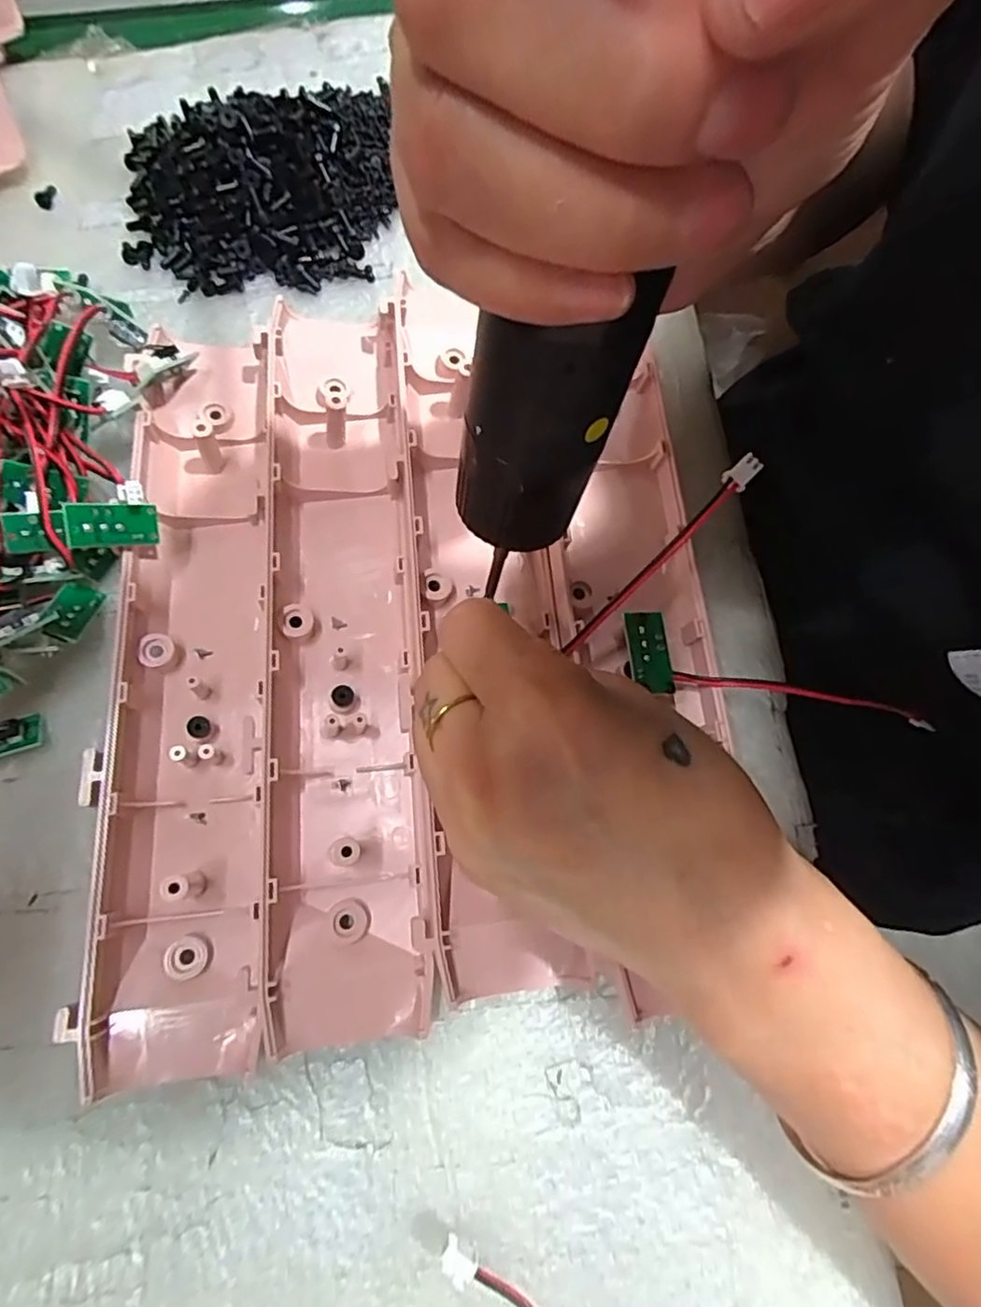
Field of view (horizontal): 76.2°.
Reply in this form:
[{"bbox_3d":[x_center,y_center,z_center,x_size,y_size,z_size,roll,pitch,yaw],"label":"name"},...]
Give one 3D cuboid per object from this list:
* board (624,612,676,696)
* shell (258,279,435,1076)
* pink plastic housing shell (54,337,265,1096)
[{"bbox_3d":[0.054,-0.001,0.213,0.014,0.004,0.028,-4,74,-4],"label":"board"},{"bbox_3d":[-0.054,-0.015,0.230,0.056,0.021,0.276,-4,73,1],"label":"shell"},{"bbox_3d":[-0.115,0.000,0.228,0.062,0.025,0.269,-5,73,1],"label":"pink plastic housing shell"}]

